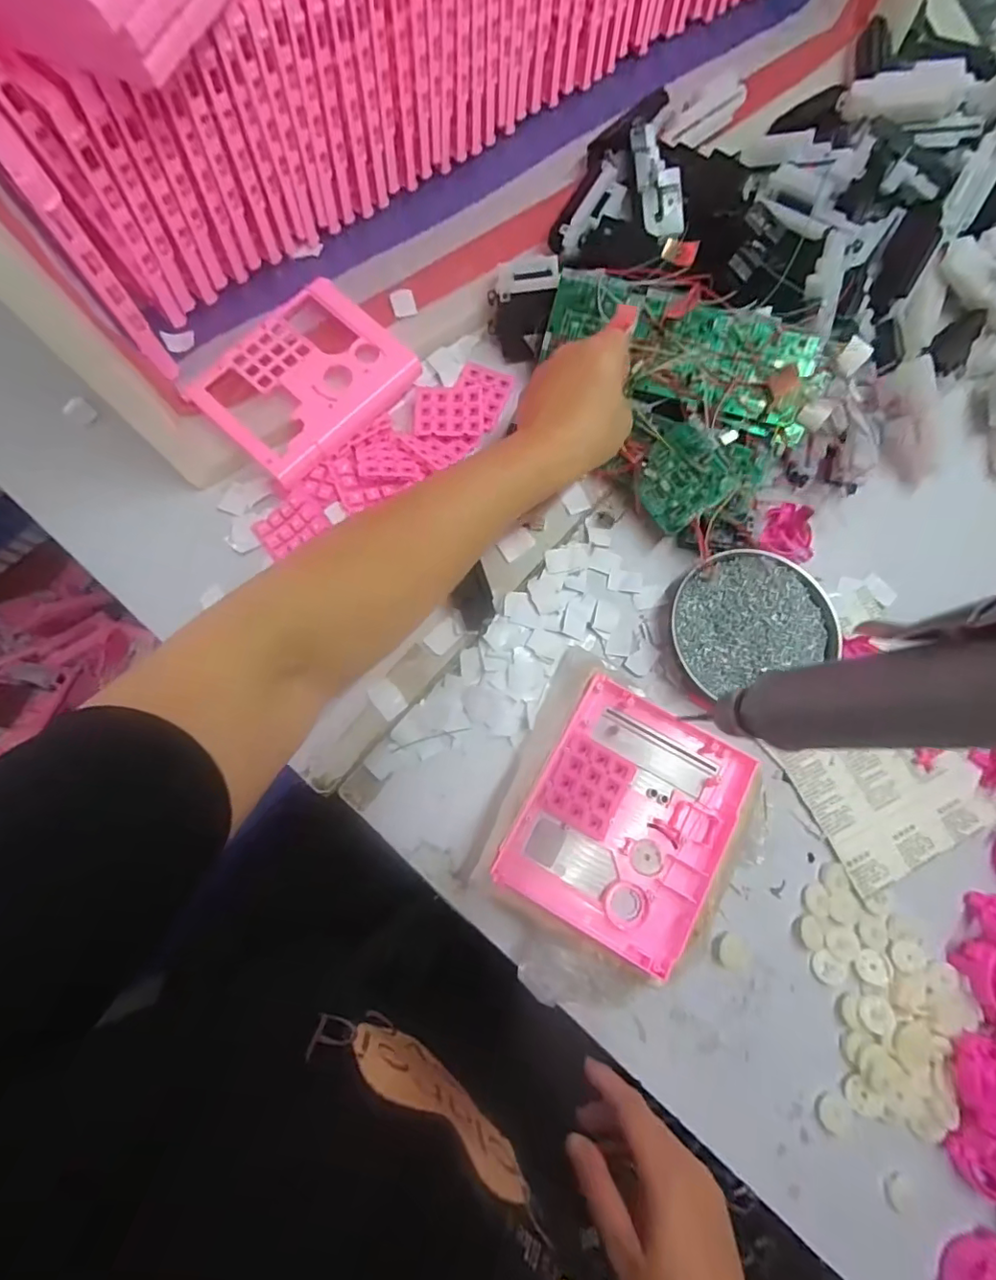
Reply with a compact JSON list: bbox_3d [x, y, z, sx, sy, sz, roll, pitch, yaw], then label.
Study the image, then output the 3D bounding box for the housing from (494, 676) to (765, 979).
[{"bbox_3d":[0.092,0.125,0.387,0.133,0.016,0.162,29,78,6],"label":"housing"}]

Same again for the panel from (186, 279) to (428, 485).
[{"bbox_3d":[-0.166,-0.226,0.470,0.129,0.021,0.162,42,79,9],"label":"panel"}]

